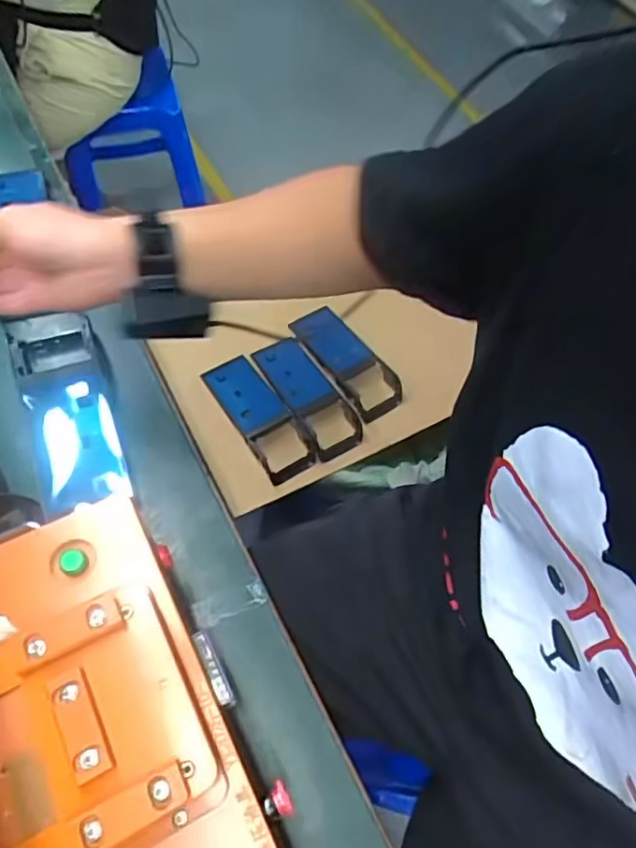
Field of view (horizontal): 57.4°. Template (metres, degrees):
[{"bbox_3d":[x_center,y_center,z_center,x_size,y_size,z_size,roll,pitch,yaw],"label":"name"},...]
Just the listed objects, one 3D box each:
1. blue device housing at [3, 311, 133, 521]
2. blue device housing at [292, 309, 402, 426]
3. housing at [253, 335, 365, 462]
[{"bbox_3d":[-0.239,-0.022,0.548,0.077,0.029,0.212,-17,65,-12],"label":"blue device housing"},{"bbox_3d":[0.043,-0.103,0.917,0.089,0.035,0.212,-35,70,-19],"label":"blue device housing"},{"bbox_3d":[-0.016,-0.048,0.882,0.085,0.032,0.210,-29,68,-17],"label":"housing"}]

